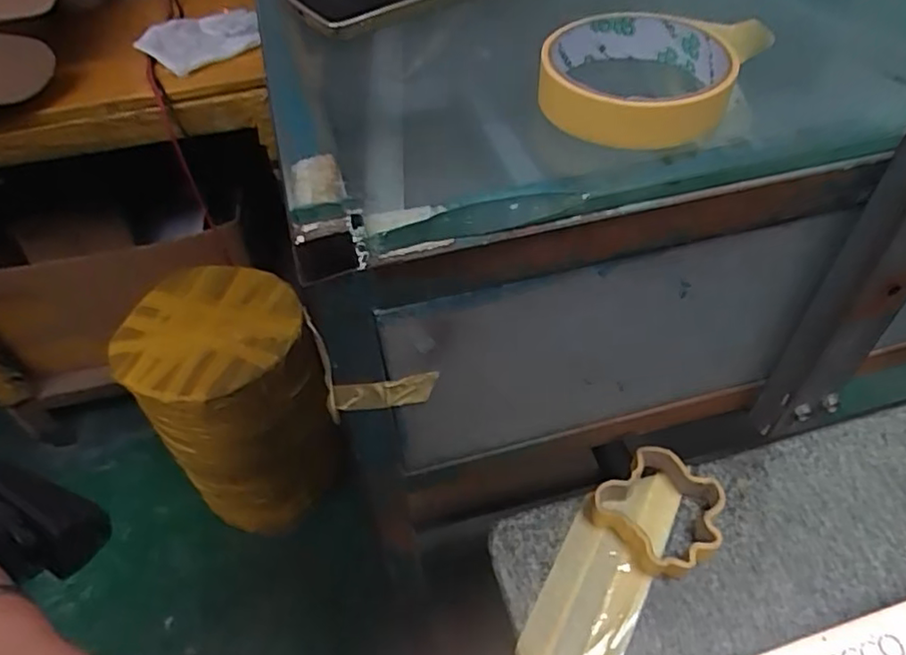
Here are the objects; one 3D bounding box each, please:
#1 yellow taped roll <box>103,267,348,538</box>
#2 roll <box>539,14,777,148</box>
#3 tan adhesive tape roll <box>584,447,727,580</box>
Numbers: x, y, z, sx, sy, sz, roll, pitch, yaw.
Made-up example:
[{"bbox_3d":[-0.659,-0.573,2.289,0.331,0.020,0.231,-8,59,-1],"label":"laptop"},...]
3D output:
[{"bbox_3d":[-0.287,0.102,0.888,0.212,0.310,0.225,-3,48,4],"label":"yellow taped roll"},{"bbox_3d":[0.087,-0.116,0.292,0.081,0.027,0.097,23,55,25],"label":"roll"},{"bbox_3d":[0.134,0.117,0.406,0.072,0.023,0.073,-3,48,4],"label":"tan adhesive tape roll"}]

